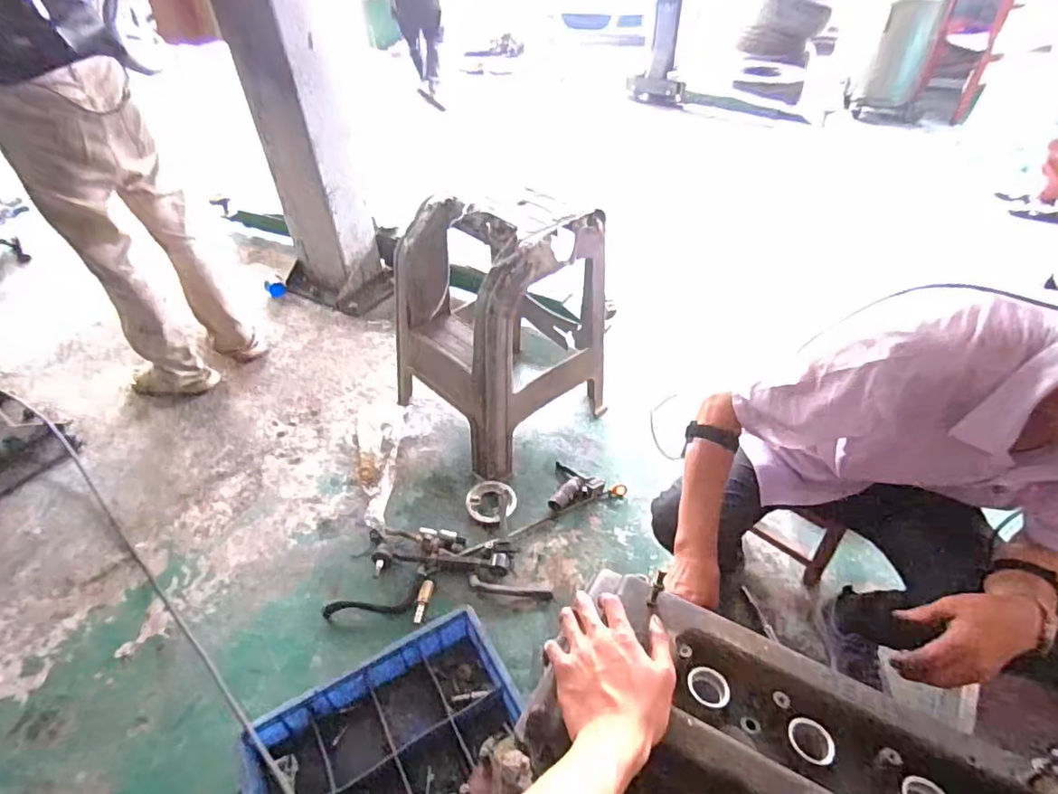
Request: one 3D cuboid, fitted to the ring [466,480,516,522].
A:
[{"bbox_3d":[-0.090,0.251,1.311,0.117,0.023,0.115,-1,43,1],"label":"ring"}]

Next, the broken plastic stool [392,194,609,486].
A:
[{"bbox_3d":[-0.066,-0.189,1.378,0.442,0.529,0.442,-31,50,-28],"label":"broken plastic stool"}]

